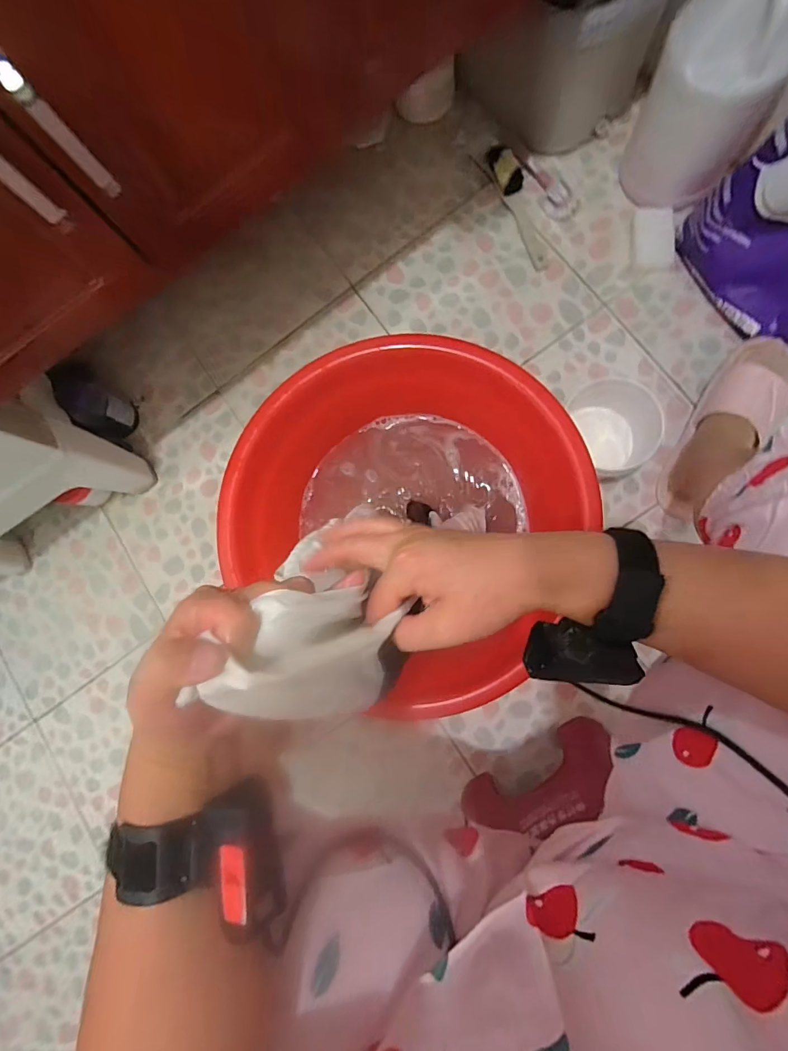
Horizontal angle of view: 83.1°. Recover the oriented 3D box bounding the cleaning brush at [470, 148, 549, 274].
[{"bbox_3d":[0.212,-0.559,0.760,0.046,0.027,0.254,-24,83,5],"label":"cleaning brush"}]

